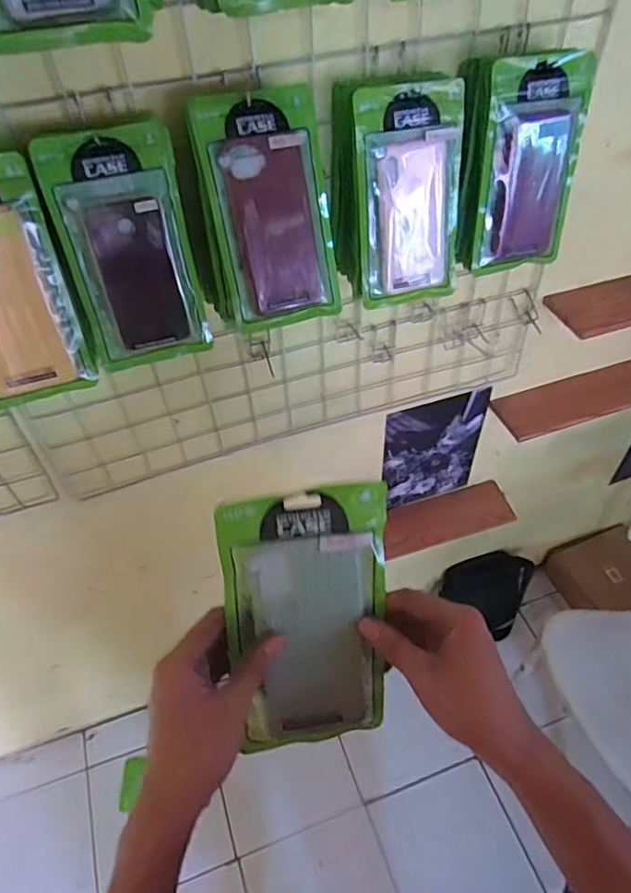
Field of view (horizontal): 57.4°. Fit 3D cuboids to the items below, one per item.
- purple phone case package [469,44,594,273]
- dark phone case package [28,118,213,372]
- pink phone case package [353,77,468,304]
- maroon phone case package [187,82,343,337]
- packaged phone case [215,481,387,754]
[{"bbox_3d":[0.233,-0.295,0.614,0.115,0.206,0.019,-9,35,-5],"label":"purple phone case package"},{"bbox_3d":[-0.172,-0.179,0.539,0.114,0.208,0.014,-15,28,-11],"label":"dark phone case package"},{"bbox_3d":[0.099,-0.253,0.599,0.111,0.207,0.015,-11,31,-6],"label":"pink phone case package"},{"bbox_3d":[-0.042,-0.222,0.556,0.113,0.209,0.012,-15,23,-11],"label":"maroon phone case package"},{"bbox_3d":[-0.003,0.124,0.401,0.110,0.194,0.010,-6,17,-10],"label":"packaged phone case"}]

